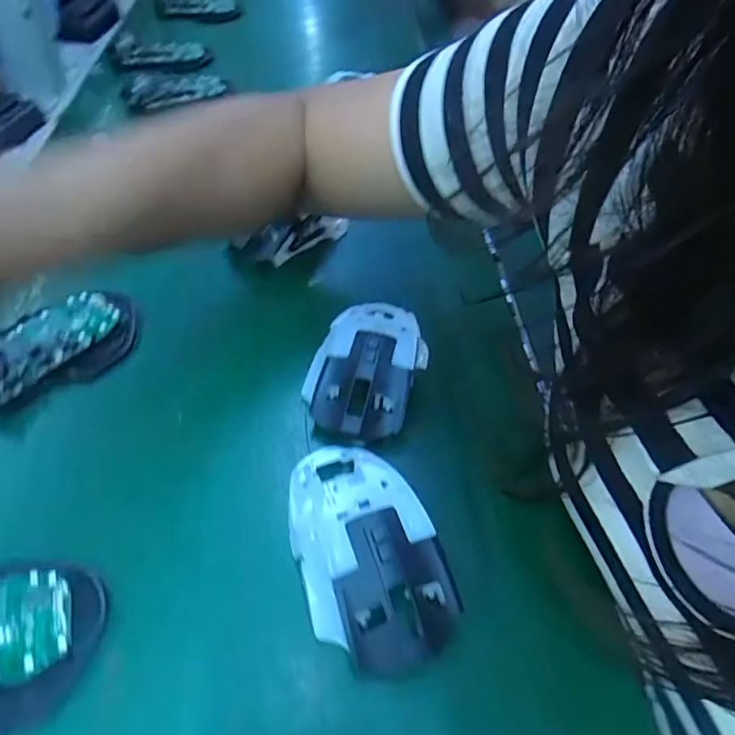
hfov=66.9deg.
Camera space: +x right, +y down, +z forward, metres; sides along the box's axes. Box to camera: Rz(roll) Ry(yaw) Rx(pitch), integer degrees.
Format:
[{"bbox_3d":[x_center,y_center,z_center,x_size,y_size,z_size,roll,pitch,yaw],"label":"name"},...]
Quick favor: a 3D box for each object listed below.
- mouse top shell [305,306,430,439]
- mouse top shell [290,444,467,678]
[{"bbox_3d":[0.003,-0.005,0.352,0.062,0.041,0.110,15,49,8],"label":"mouse top shell"},{"bbox_3d":[-0.004,0.084,0.273,0.064,0.037,0.118,-14,50,-17],"label":"mouse top shell"}]

